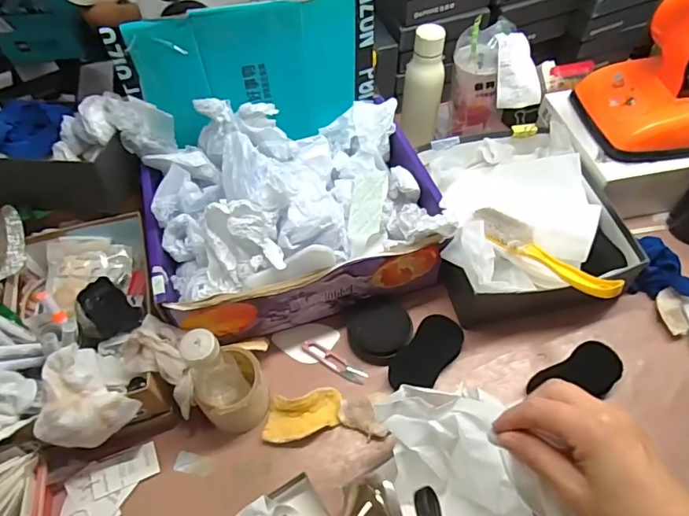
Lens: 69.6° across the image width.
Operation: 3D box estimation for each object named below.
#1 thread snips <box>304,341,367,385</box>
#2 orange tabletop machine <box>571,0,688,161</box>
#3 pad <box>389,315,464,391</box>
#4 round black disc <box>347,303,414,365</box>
[{"bbox_3d":[-0.015,0.150,0.717,0.106,0.006,0.022,29,60,21],"label":"thread snips"},{"bbox_3d":[0.498,-0.276,0.752,0.196,0.229,0.171,-10,55,-5],"label":"orange tabletop machine"},{"bbox_3d":[0.115,0.134,0.695,0.061,0.021,0.125,32,62,22],"label":"pad"},{"bbox_3d":[0.053,0.105,0.723,0.092,0.026,0.087,-1,55,1],"label":"round black disc"}]

